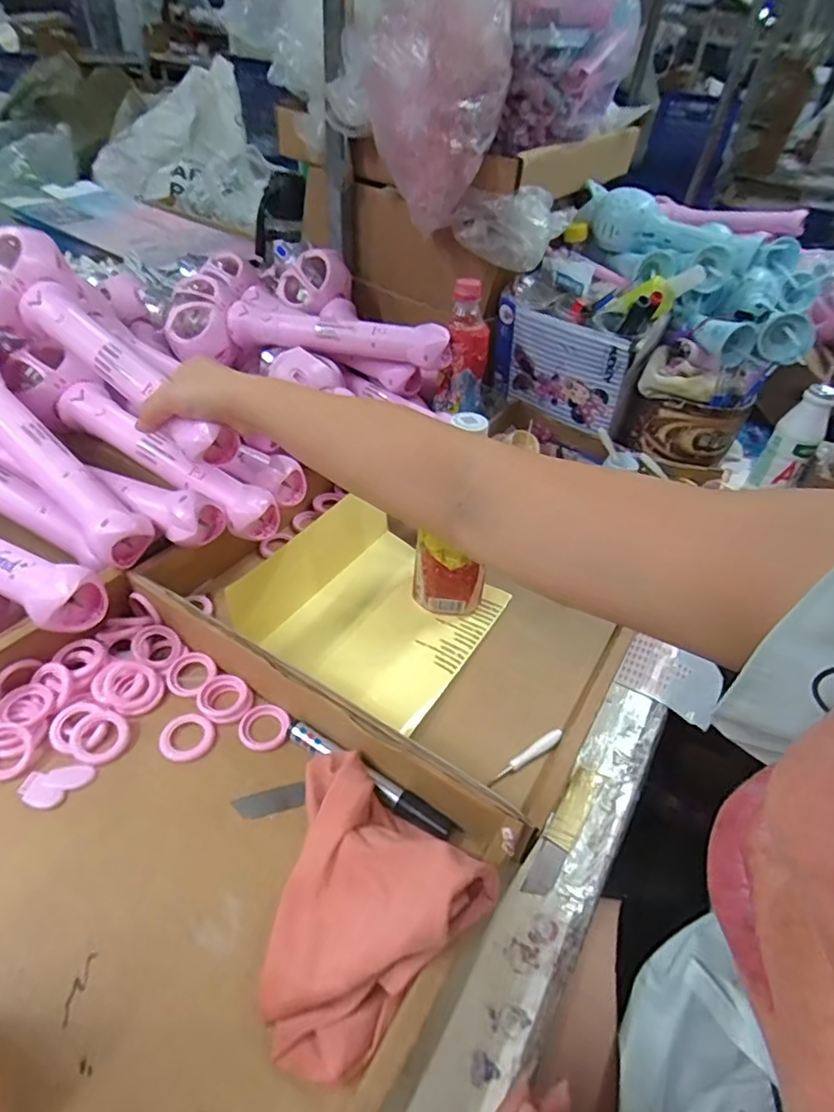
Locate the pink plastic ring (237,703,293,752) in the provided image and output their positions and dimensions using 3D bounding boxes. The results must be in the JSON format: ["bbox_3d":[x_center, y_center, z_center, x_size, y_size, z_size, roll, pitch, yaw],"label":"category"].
[{"bbox_3d":[-0.115,0.129,0.428,0.037,0.005,0.037,4,42,-4],"label":"pink plastic ring"}]

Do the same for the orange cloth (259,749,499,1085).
[{"bbox_3d":[-0.048,0.180,0.321,0.124,0.080,0.143,-28,53,-33],"label":"orange cloth"}]

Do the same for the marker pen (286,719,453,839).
[{"bbox_3d":[-0.037,0.154,0.399,0.137,0.013,0.018,26,45,19],"label":"marker pen"}]

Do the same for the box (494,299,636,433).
[{"bbox_3d":[0.175,-0.239,0.719,0.173,0.127,0.020,30,46,23],"label":"box"}]

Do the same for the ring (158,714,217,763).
[{"bbox_3d":[-0.168,0.132,0.415,0.036,0.004,0.036,4,42,-4],"label":"ring"}]

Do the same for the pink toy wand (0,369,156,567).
[{"bbox_3d":[-0.357,-0.116,0.495,0.341,0.055,0.073,42,53,9],"label":"pink toy wand"}]

